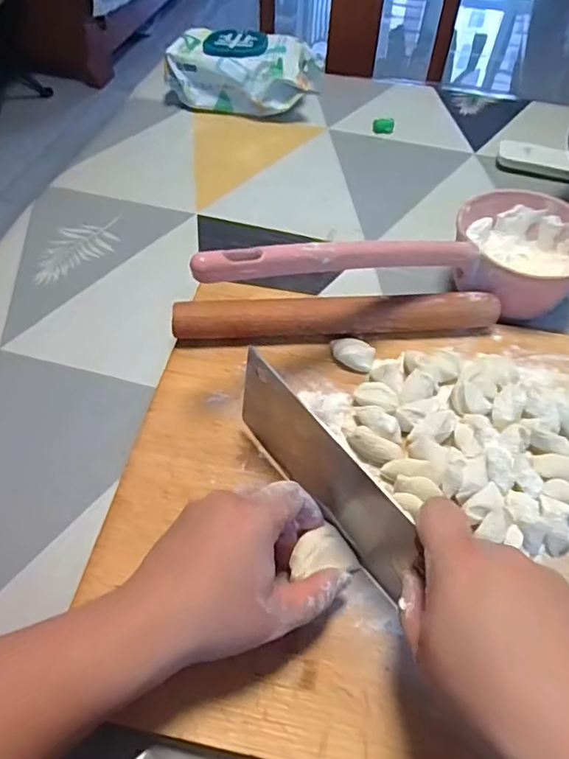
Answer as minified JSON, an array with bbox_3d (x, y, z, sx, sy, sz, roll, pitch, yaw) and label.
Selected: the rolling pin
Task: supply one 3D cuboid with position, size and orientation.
[{"bbox_3d":[0.045,-0.051,0.466,0.265,0.027,0.025,-4,53,-4],"label":"rolling pin"}]

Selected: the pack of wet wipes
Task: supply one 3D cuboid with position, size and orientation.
[{"bbox_3d":[-0.050,-0.400,0.732,0.193,0.064,0.099,3,53,1],"label":"pack of wet wipes"}]

